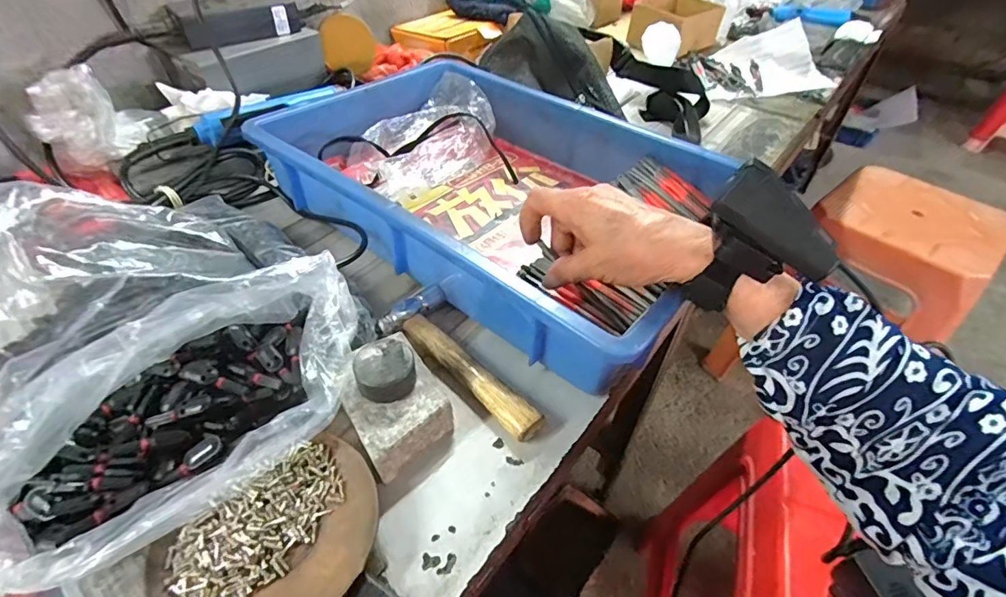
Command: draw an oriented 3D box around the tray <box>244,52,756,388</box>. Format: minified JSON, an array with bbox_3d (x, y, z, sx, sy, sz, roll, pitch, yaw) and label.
[{"bbox_3d":[-0.020,-0.124,0.486,0.463,0.068,0.284,29,50,25],"label":"tray"}]

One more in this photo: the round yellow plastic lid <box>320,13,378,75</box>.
[{"bbox_3d":[-0.202,-0.335,0.644,0.071,0.068,0.007,-22,34,-29],"label":"round yellow plastic lid"}]

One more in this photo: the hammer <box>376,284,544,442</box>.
[{"bbox_3d":[-0.024,0.041,0.370,0.152,0.022,0.062,31,50,27],"label":"hammer"}]

